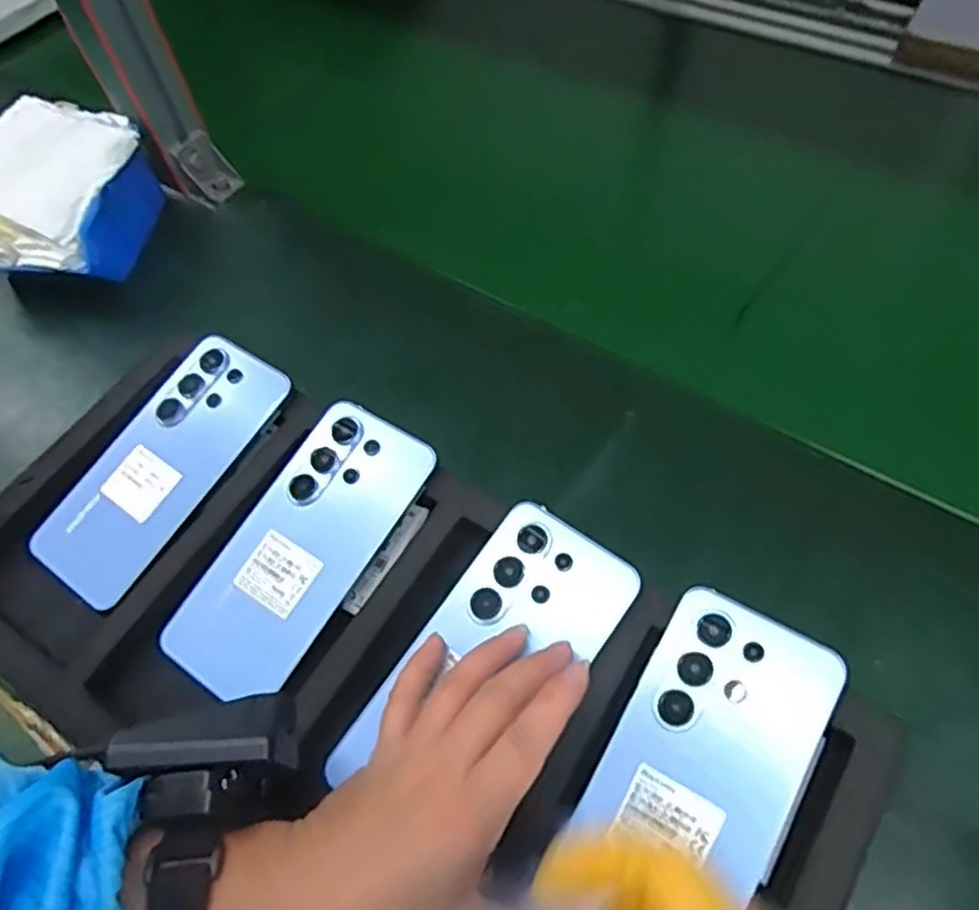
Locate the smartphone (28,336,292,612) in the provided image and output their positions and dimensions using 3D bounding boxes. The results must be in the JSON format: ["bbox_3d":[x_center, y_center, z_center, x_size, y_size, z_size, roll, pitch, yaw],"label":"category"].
[{"bbox_3d":[-0.196,0.005,0.436,0.078,0.007,0.167,29,75,19],"label":"smartphone"}]

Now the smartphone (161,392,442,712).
[{"bbox_3d":[-0.104,0.051,0.398,0.079,0.010,0.169,31,78,22],"label":"smartphone"}]

